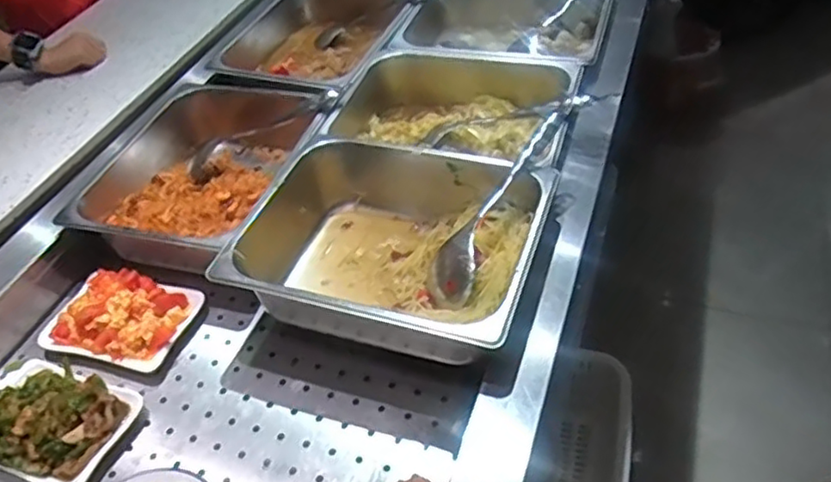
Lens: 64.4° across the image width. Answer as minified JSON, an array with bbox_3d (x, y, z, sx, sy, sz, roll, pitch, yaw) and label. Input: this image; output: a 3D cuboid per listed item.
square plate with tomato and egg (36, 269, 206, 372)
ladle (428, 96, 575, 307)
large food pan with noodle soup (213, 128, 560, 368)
[{"bbox_3d":[-0.356,0.087,0.787,0.169,0.039,0.112,8,48,13],"label":"square plate with tomato and egg"},{"bbox_3d":[0.105,-0.051,0.765,0.066,0.057,0.287,29,79,29],"label":"ladle"},{"bbox_3d":[-0.026,0.014,0.759,0.320,0.119,0.252,11,49,16],"label":"large food pan with noodle soup"}]

